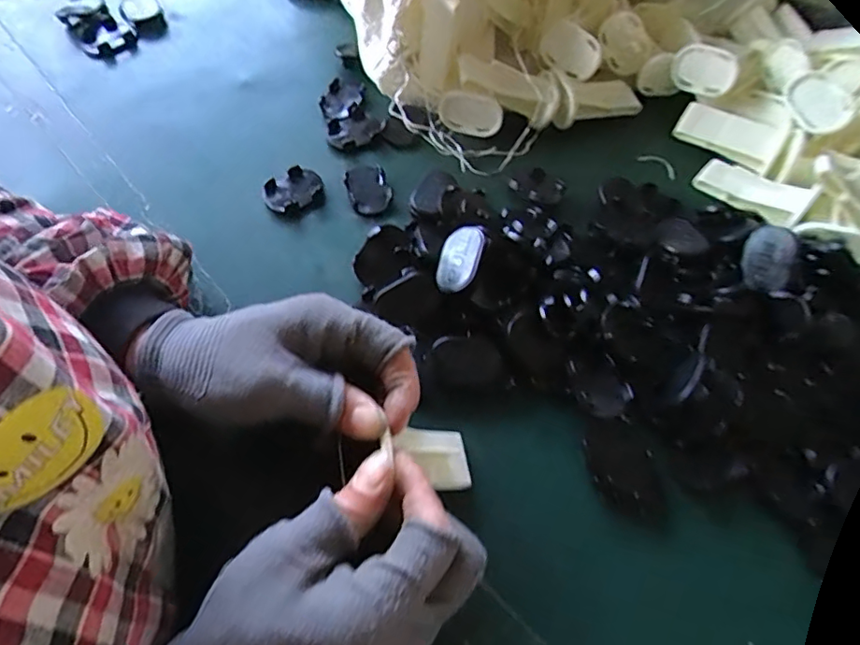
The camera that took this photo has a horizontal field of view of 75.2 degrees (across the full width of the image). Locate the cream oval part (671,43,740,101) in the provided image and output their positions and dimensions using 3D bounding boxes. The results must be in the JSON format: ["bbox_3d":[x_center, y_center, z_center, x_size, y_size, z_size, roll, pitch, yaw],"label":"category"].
[{"bbox_3d":[0.224,-0.205,0.457,0.049,0.037,0.012,30,37,31],"label":"cream oval part"}]

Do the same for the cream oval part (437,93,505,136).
[{"bbox_3d":[0.031,-0.159,0.429,0.050,0.035,0.006,19,62,8],"label":"cream oval part"}]

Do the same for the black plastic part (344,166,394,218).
[{"bbox_3d":[-0.045,-0.095,0.402,0.030,0.011,0.043,-17,61,-14],"label":"black plastic part"}]

